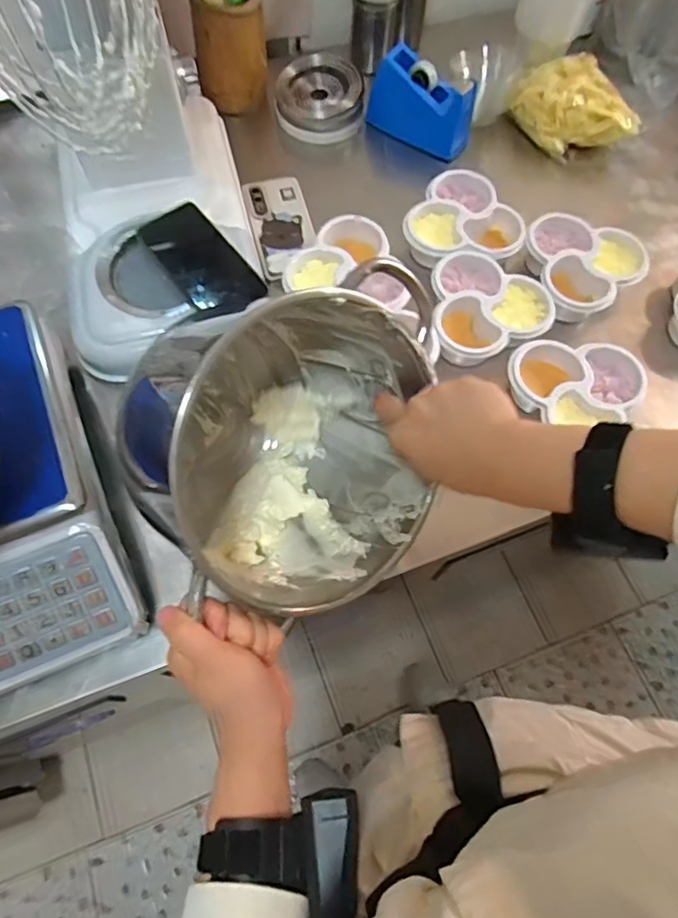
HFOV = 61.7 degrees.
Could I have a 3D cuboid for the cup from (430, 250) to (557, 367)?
[{"bbox_3d":[0.177,-0.171,0.666,0.140,0.046,0.140,1,66,-2],"label":"cup"}]

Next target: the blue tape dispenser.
[{"bbox_3d":[0.114,-0.482,0.772,0.145,0.086,0.056,34,69,12],"label":"blue tape dispenser"}]

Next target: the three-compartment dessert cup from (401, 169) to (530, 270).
[{"bbox_3d":[0.164,-0.296,0.714,0.135,0.054,0.135,1,66,-2],"label":"three-compartment dessert cup"}]

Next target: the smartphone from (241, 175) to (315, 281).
[{"bbox_3d":[-0.074,-0.298,0.724,0.075,0.010,0.159,-12,67,-8],"label":"smartphone"}]

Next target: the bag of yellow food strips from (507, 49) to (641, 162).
[{"bbox_3d":[0.320,-0.485,0.782,0.130,0.056,0.155,-20,68,-11],"label":"bag of yellow food strips"}]

